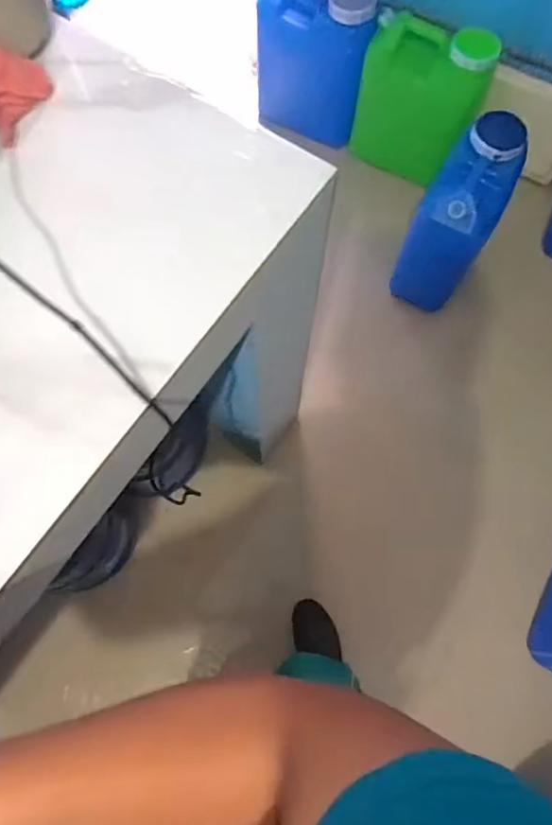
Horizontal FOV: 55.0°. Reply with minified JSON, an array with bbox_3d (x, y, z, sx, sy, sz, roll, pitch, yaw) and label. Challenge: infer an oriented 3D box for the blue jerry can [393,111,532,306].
[{"bbox_3d":[0.459,-0.485,1.371,0.188,0.453,0.258,29,74,8],"label":"blue jerry can"}]

